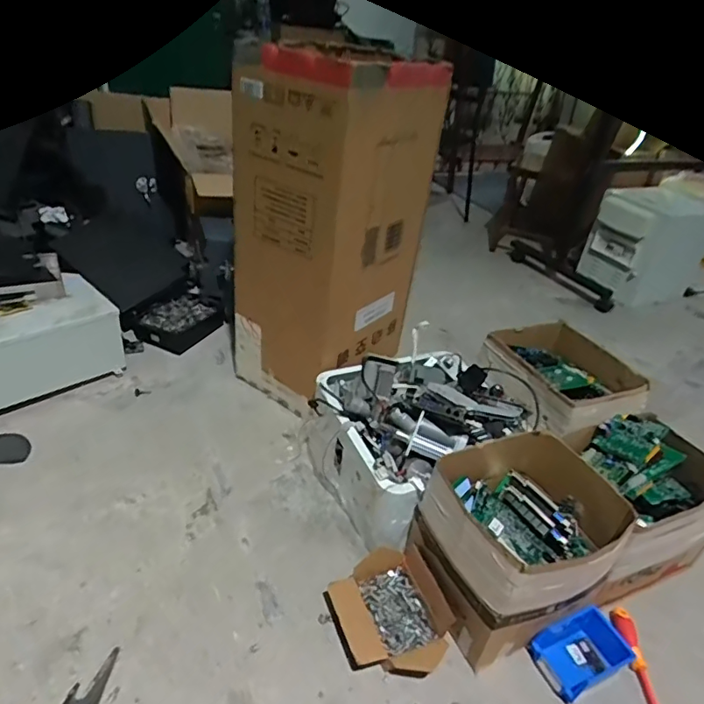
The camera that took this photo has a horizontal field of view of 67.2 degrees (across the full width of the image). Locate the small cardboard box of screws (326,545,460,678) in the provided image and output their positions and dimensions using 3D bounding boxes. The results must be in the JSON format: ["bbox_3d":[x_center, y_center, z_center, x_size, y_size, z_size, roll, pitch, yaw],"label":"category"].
[{"bbox_3d":[0.066,0.453,0.924,0.179,0.080,0.212,-9,36,-24],"label":"small cardboard box of screws"}]

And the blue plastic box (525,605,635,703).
[{"bbox_3d":[0.395,0.521,0.922,0.146,0.063,0.104,-9,36,-24],"label":"blue plastic box"}]

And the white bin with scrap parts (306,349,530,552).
[{"bbox_3d":[0.135,0.164,1.170,0.363,0.284,0.365,-12,37,-27],"label":"white bin with scrap parts"}]

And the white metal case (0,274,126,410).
[{"bbox_3d":[-0.814,0.003,1.320,0.192,0.220,0.419,32,40,33],"label":"white metal case"}]

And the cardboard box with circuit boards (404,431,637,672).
[{"bbox_3d":[0.296,0.329,0.951,0.297,0.248,0.264,-10,37,-26],"label":"cardboard box with circuit boards"}]

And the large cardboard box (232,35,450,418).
[{"bbox_3d":[-0.055,-0.271,1.267,0.371,0.766,0.295,23,36,23],"label":"large cardboard box"}]

